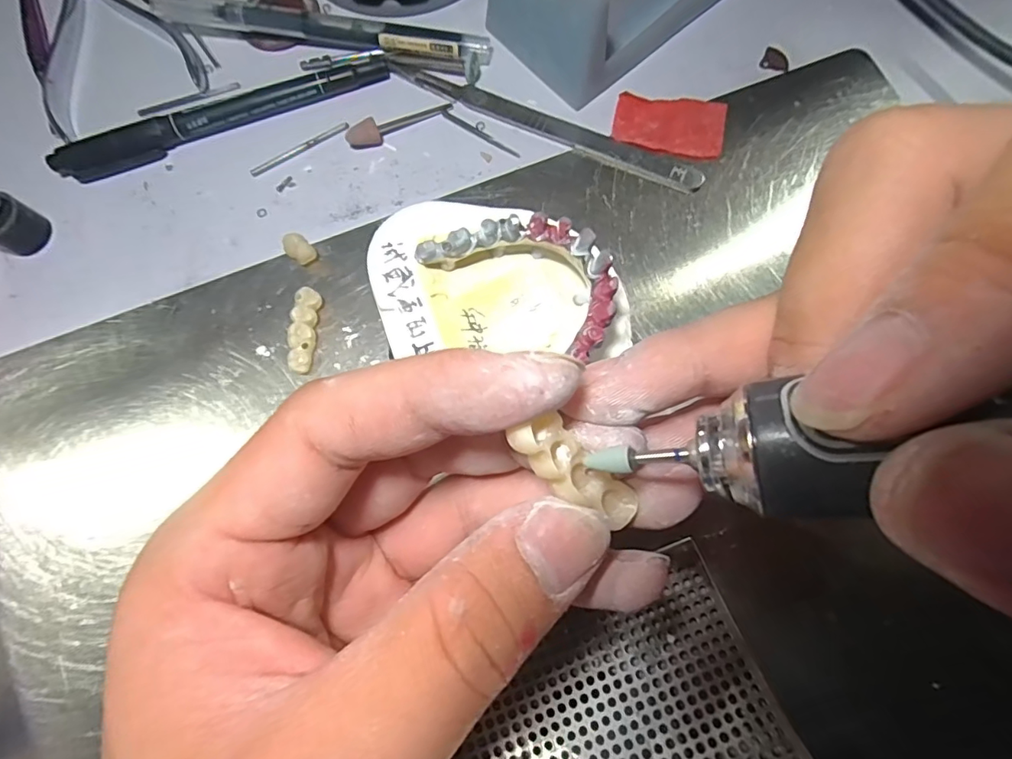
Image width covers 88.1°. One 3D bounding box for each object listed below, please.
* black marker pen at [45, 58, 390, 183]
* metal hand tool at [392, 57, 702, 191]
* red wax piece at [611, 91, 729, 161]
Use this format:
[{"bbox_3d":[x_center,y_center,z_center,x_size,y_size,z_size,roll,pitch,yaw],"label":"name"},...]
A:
[{"bbox_3d":[-0.116,-0.108,0.216,0.138,0.009,0.012,-18,77,-3],"label":"black marker pen"},{"bbox_3d":[0.014,-0.105,0.212,0.135,0.004,0.013,27,86,9],"label":"metal hand tool"},{"bbox_3d":[0.066,-0.103,0.209,0.042,0.004,0.029,14,78,4],"label":"red wax piece"}]

